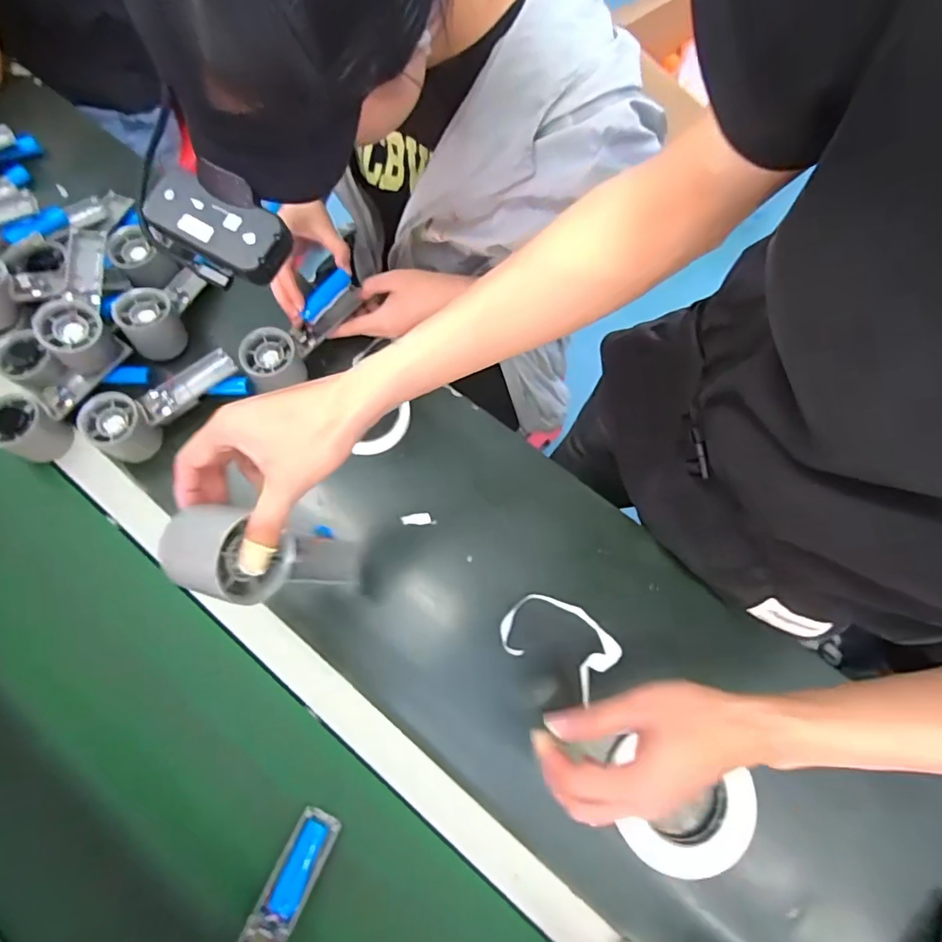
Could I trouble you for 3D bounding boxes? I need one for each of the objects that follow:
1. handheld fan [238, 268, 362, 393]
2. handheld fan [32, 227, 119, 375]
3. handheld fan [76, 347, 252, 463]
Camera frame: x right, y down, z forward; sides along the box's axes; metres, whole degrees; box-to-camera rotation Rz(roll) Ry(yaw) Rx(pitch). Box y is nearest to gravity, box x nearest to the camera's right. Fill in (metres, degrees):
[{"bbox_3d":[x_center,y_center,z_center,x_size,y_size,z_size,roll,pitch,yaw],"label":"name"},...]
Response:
[{"bbox_3d":[-0.181,-0.148,0.582,0.152,0.050,0.055,-39,77,-10],"label":"handheld fan"},{"bbox_3d":[-0.412,-0.185,0.563,0.054,0.064,0.161,-8,74,-2],"label":"handheld fan"},{"bbox_3d":[-0.323,-0.070,0.566,0.162,0.053,0.056,-36,77,-22],"label":"handheld fan"}]

